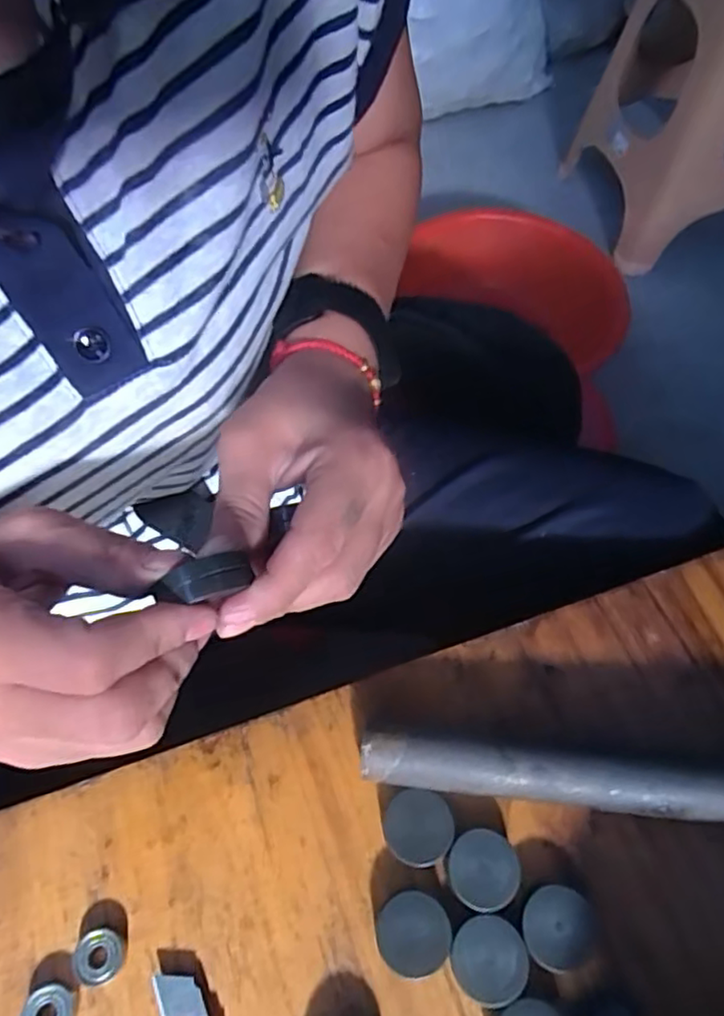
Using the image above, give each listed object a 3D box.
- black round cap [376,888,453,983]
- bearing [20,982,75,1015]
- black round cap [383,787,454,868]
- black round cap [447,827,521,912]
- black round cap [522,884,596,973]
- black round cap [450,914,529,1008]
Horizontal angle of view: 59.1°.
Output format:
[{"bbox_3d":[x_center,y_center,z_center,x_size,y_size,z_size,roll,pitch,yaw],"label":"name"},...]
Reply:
[{"bbox_3d":[0.023,0.191,0.287,0.032,0.013,0.031,0,62,0],"label":"black round cap"},{"bbox_3d":[-0.134,0.216,0.272,0.023,0.010,0.021,0,62,0],"label":"bearing"},{"bbox_3d":[0.026,0.153,0.306,0.033,0.015,0.031,0,62,0],"label":"black round cap"},{"bbox_3d":[0.056,0.169,0.298,0.032,0.014,0.032,0,62,0],"label":"black round cap"},{"bbox_3d":[0.089,0.190,0.289,0.034,0.013,0.031,0,62,0],"label":"black round cap"},{"bbox_3d":[0.055,0.199,0.282,0.032,0.013,0.032,0,62,0],"label":"black round cap"}]

